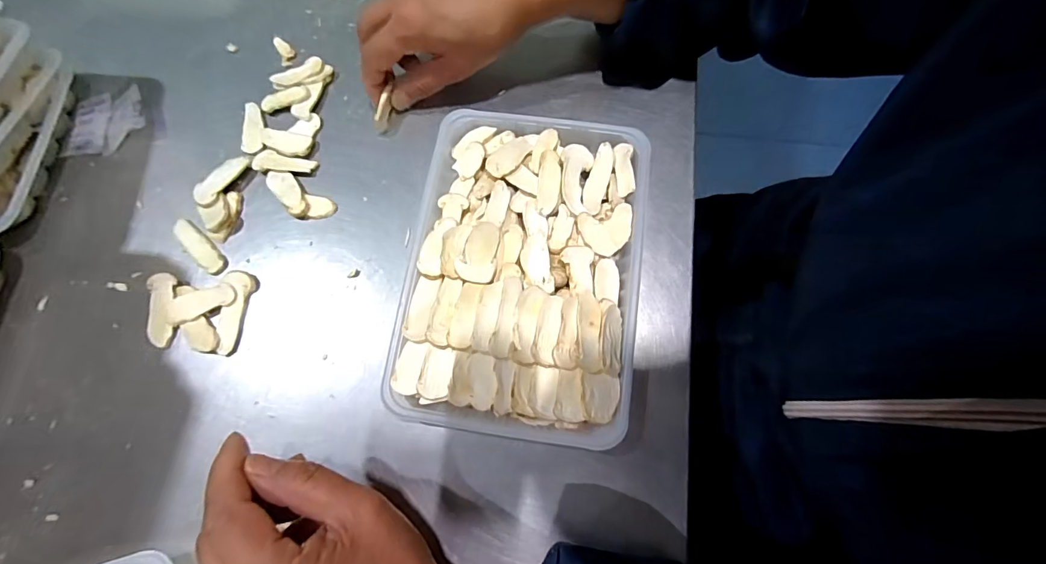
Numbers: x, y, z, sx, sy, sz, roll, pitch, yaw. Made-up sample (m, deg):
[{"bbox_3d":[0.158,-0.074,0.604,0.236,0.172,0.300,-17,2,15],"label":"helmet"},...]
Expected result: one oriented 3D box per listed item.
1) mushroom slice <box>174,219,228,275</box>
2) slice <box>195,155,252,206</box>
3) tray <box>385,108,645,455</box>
[{"bbox_3d":[-0.252,-0.028,0.348,0.059,0.004,0.018,39,78,12],"label":"mushroom slice"},{"bbox_3d":[-0.242,-0.083,0.362,0.018,0.010,0.051,35,77,11],"label":"slice"},{"bbox_3d":[0.001,-0.012,0.322,0.163,0.034,0.229,6,74,4],"label":"tray"}]

